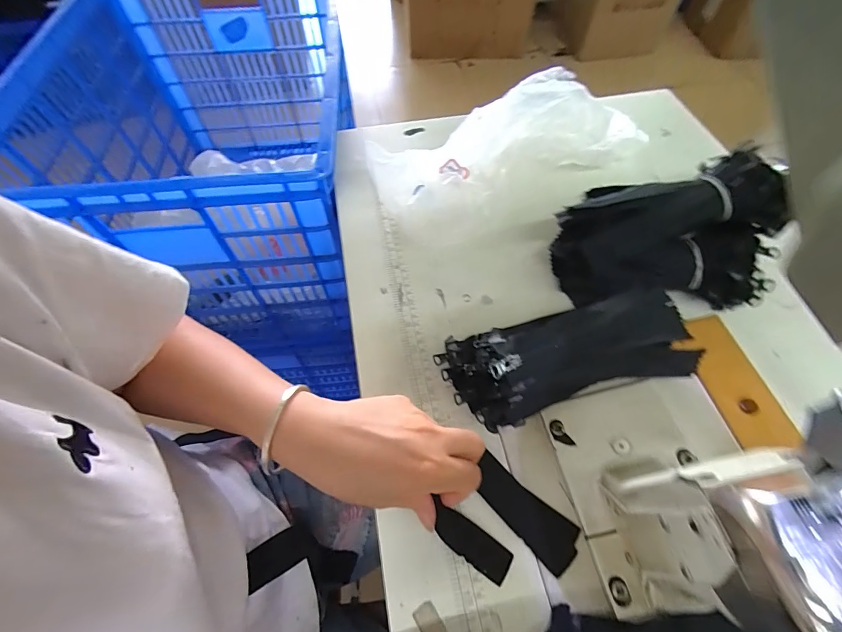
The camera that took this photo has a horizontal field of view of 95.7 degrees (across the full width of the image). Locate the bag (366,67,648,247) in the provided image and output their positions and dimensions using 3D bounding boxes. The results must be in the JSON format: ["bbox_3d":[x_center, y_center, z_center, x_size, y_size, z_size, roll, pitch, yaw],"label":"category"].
[{"bbox_3d":[0.113,-0.216,0.494,0.355,0.057,0.182,-27,63,-15],"label":"bag"}]

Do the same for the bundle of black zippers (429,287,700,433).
[{"bbox_3d":[0.127,0.029,0.332,0.213,0.079,0.089,-11,60,-7],"label":"bundle of black zippers"}]

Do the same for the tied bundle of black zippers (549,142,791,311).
[{"bbox_3d":[0.241,-0.075,0.373,0.186,0.112,0.108,-2,60,-1],"label":"tied bundle of black zippers"}]

